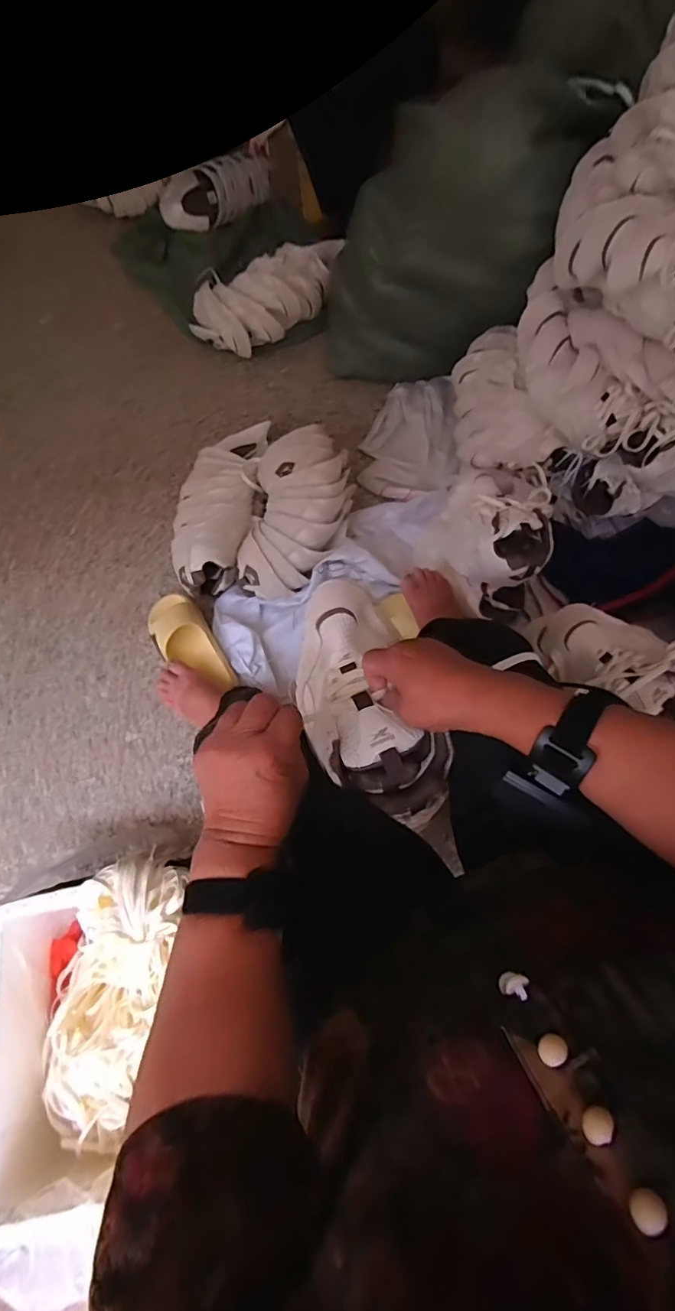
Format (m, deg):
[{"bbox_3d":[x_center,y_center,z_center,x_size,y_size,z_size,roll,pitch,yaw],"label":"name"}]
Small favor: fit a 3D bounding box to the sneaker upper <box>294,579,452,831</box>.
[{"bbox_3d":[0.027,0.039,0.473,0.116,0.066,0.226,-19,73,-8],"label":"sneaker upper"}]

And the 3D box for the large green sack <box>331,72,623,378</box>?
[{"bbox_3d":[0.198,-0.785,1.008,0.326,0.657,0.256,40,70,-18],"label":"large green sack"}]

